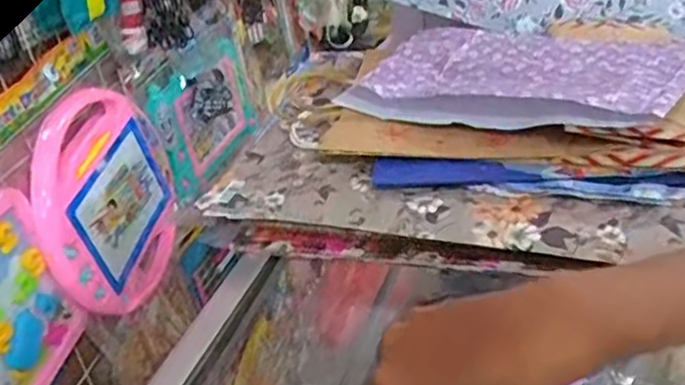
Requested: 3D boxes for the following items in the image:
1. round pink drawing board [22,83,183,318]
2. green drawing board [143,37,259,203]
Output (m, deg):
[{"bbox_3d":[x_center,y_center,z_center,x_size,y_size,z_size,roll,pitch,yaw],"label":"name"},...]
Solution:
[{"bbox_3d":[-0.288,0.010,0.825,0.046,0.250,0.271,0,32,11],"label":"round pink drawing board"},{"bbox_3d":[-0.218,-0.131,1.078,0.035,0.184,0.309,3,32,18],"label":"green drawing board"}]

